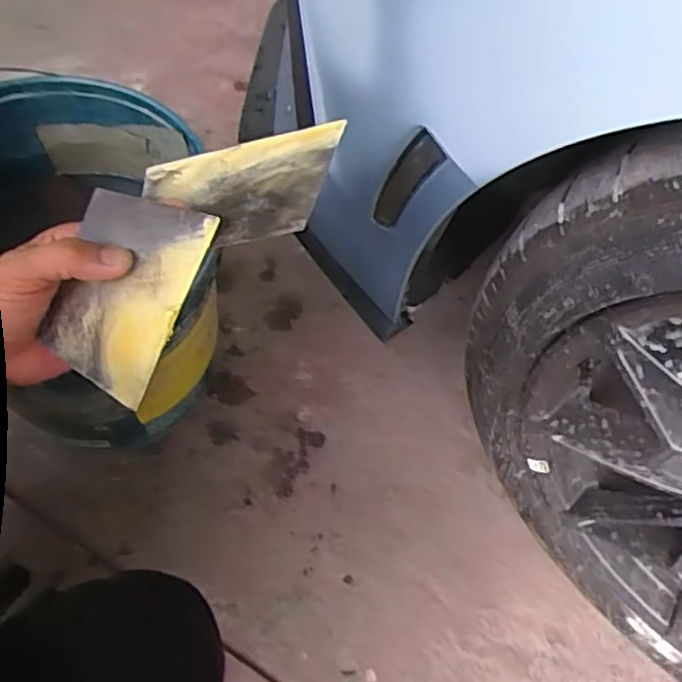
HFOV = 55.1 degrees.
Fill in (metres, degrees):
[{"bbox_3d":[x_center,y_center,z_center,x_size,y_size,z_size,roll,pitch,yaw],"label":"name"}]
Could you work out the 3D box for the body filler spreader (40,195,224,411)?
[{"bbox_3d":[-0.134,-0.030,0.401,0.082,0.006,0.118,22,90,17],"label":"body filler spreader"}]

